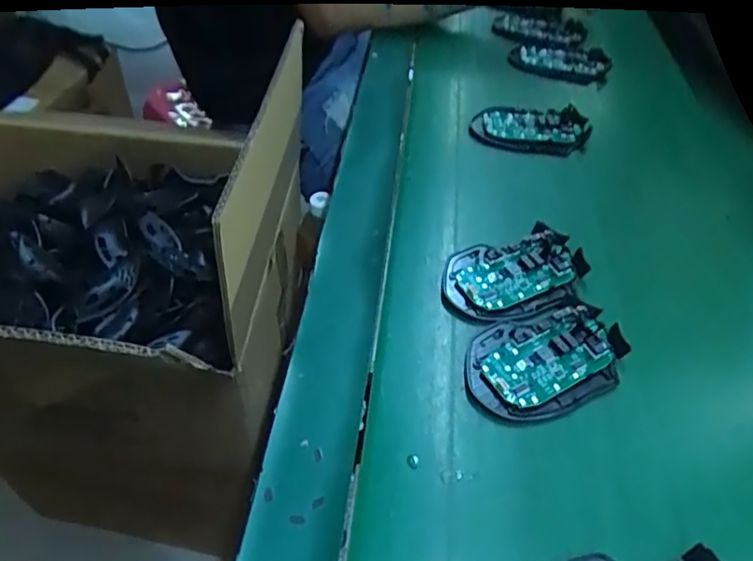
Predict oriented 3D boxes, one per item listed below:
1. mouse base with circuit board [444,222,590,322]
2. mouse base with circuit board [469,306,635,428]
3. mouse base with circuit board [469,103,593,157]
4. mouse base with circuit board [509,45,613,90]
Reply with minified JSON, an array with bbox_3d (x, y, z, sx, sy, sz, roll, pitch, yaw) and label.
[{"bbox_3d":[0.105,-0.005,0.427,0.108,0.019,0.070,-10,47,-18],"label":"mouse base with circuit board"},{"bbox_3d":[0.114,0.049,0.379,0.109,0.014,0.070,-12,48,-20],"label":"mouse base with circuit board"},{"bbox_3d":[0.151,-0.144,0.561,0.112,0.025,0.059,0,46,-7],"label":"mouse base with circuit board"},{"bbox_3d":[0.210,-0.246,0.658,0.112,0.027,0.047,8,46,0],"label":"mouse base with circuit board"}]

